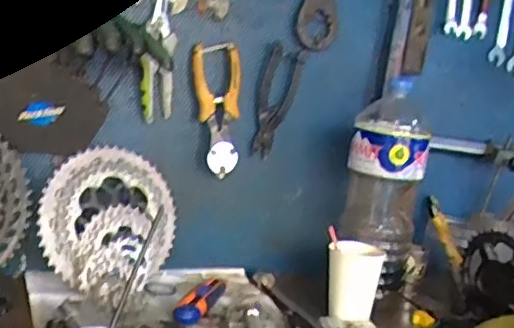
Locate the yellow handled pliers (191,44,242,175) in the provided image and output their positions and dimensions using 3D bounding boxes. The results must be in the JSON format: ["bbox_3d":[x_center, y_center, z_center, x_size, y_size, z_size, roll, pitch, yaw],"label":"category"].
[{"bbox_3d":[-0.055,-0.072,0.797,0.069,0.162,0.026,6,6,-10],"label":"yellow handled pliers"}]

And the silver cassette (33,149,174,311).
[{"bbox_3d":[-0.174,0.066,0.749,0.170,0.165,0.035,-43,9,-37],"label":"silver cassette"}]

